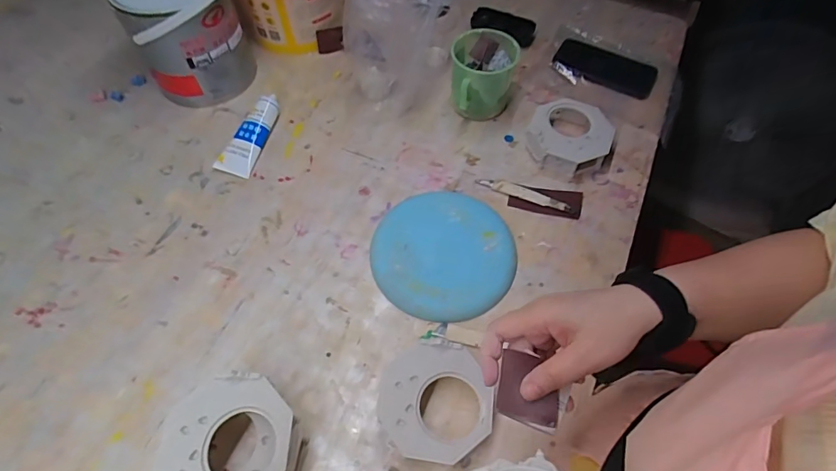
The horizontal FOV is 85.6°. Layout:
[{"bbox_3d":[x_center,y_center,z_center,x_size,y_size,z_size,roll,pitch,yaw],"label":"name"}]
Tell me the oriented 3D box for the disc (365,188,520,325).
[{"bbox_3d":[0.034,0.018,0.582,0.177,0.021,0.180,0,59,0],"label":"disc"}]

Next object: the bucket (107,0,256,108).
[{"bbox_3d":[-0.344,-0.307,0.685,0.158,0.169,0.135,-24,62,-14],"label":"bucket"}]

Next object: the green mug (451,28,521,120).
[{"bbox_3d":[0.099,-0.245,0.700,0.098,0.097,0.095,-2,59,-2],"label":"green mug"}]

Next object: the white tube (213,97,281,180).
[{"bbox_3d":[-0.250,-0.153,0.673,0.050,0.034,0.138,15,60,8],"label":"white tube"}]

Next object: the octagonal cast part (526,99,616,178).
[{"bbox_3d":[0.229,-0.151,0.676,0.117,0.040,0.134,21,61,12],"label":"octagonal cast part"}]

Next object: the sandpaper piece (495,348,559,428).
[{"bbox_3d":[0.081,0.111,0.328,0.042,0.006,0.045,11,60,6],"label":"sandpaper piece"}]

